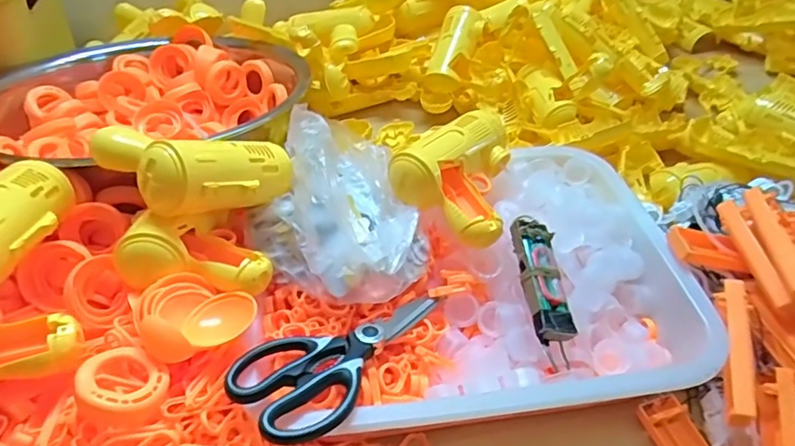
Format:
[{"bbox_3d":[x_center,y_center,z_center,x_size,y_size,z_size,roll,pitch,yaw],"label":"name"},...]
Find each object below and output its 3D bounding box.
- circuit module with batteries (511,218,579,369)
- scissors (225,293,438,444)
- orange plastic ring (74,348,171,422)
[{"bbox_3d":[0.121,0.049,0.472,0.034,0.021,0.135,-4,56,-2],"label":"circuit module with batteries"},{"bbox_3d":[-0.036,0.097,0.428,0.079,0.017,0.176,33,38,32],"label":"scissors"},{"bbox_3d":[-0.188,0.111,0.384,0.059,0.024,0.059,18,29,-10],"label":"orange plastic ring"}]

